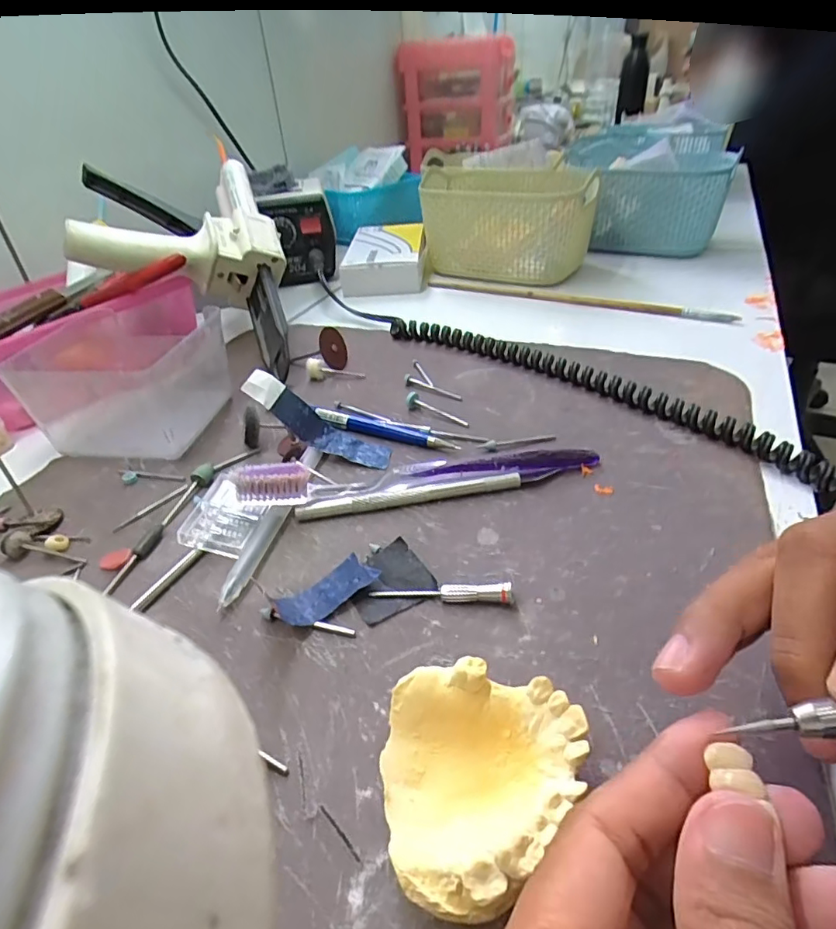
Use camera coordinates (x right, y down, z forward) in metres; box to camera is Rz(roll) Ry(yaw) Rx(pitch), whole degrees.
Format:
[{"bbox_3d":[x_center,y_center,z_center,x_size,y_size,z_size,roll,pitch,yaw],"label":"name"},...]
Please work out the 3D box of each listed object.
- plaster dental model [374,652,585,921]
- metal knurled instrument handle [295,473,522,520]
[{"bbox_3d":[0.016,0.094,0.159,0.056,0.024,0.062,9,39,17],"label":"plaster dental model"},{"bbox_3d":[-0.004,0.016,0.277,0.113,0.008,0.008,-8,37,-6],"label":"metal knurled instrument handle"}]

